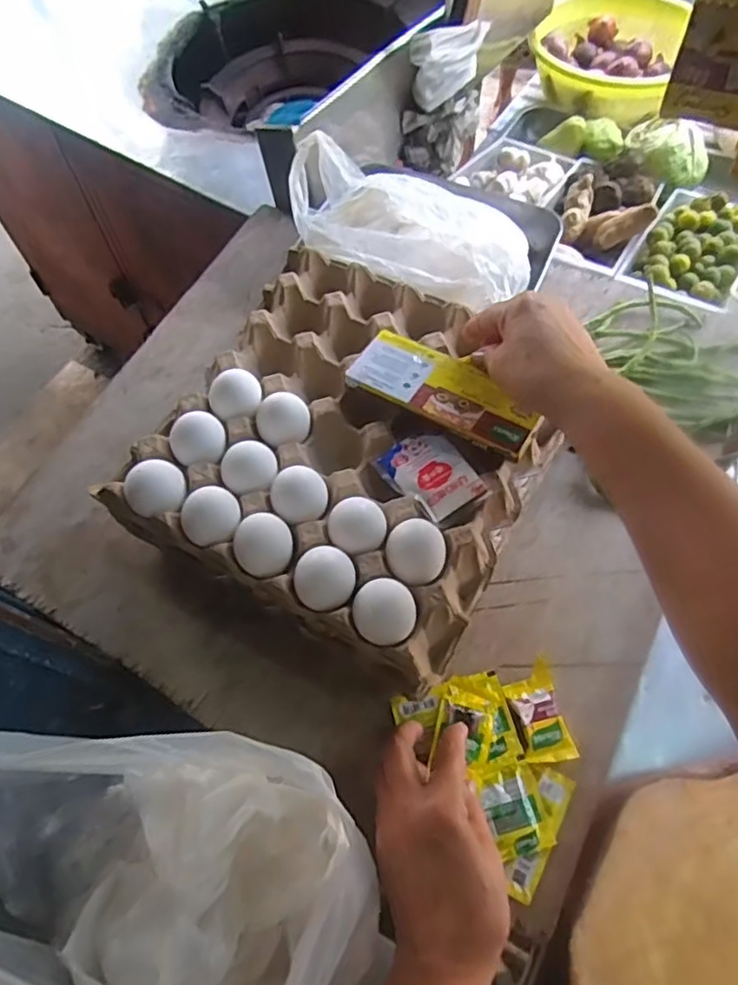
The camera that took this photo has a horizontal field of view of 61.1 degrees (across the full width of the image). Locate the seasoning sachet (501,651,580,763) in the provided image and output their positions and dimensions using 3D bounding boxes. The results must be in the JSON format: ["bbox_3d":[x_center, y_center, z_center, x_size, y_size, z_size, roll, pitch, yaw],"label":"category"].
[{"bbox_3d":[0.130,0.168,0.483,0.041,0.011,0.073,-11,64,-2],"label":"seasoning sachet"}]

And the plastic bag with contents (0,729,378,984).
[{"bbox_3d":[-0.122,0.182,0.287,0.222,0.248,0.141,9,66,8],"label":"plastic bag with contents"}]

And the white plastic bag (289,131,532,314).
[{"bbox_3d":[0.044,-0.276,0.635,0.270,0.074,0.147,30,70,16],"label":"white plastic bag"}]

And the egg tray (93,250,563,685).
[{"bbox_3d":[-0.012,-0.042,0.504,0.283,0.077,0.304,24,68,14],"label":"egg tray"}]

